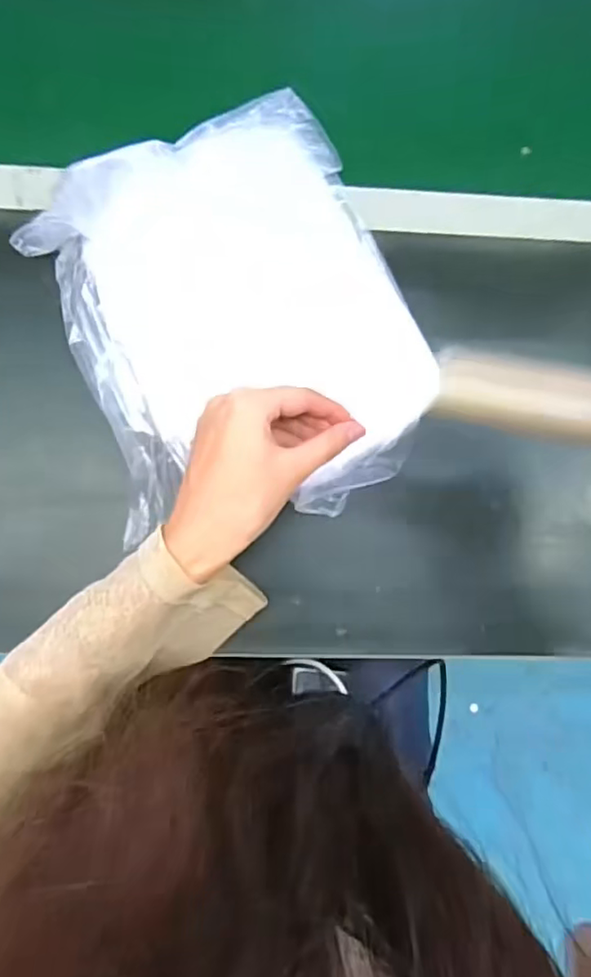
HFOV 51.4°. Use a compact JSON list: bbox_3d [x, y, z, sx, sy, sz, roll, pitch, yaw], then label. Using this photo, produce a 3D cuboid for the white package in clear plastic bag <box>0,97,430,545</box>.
[{"bbox_3d":[-0.035,-0.110,0.410,0.224,0.062,0.261,-25,86,-8],"label":"white package in clear plastic bag"}]

